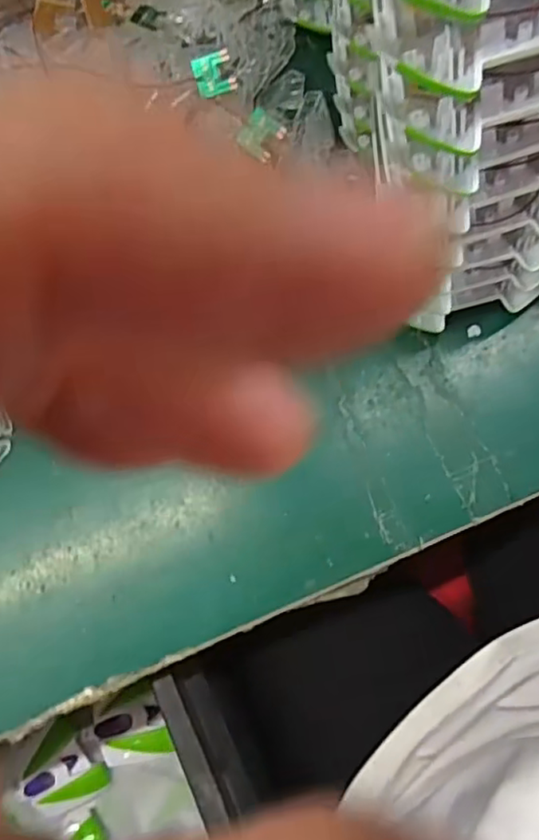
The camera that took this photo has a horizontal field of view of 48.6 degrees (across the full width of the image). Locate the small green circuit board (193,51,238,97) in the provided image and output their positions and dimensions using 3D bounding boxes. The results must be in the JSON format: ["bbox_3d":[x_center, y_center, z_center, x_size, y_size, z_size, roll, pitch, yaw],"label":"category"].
[{"bbox_3d":[-0.037,-0.231,0.399,0.026,0.005,0.025,-19,96,-5],"label":"small green circuit board"}]

